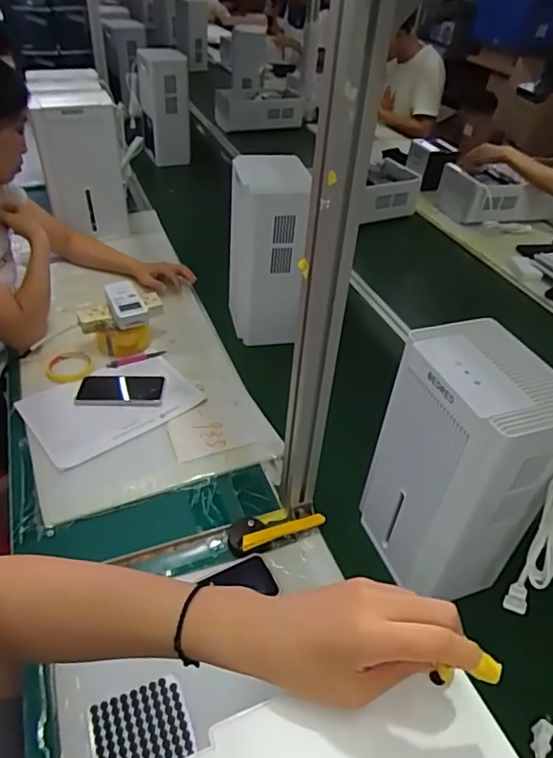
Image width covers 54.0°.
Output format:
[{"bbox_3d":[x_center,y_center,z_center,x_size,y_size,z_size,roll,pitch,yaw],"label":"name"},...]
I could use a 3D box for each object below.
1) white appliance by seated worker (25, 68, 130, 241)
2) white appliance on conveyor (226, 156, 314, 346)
[{"bbox_3d":[-0.580,-0.668,1.597,0.211,0.334,0.474,-12,42,-17],"label":"white appliance by seated worker"},{"bbox_3d":[-0.027,-0.270,1.164,0.151,0.346,0.208,-3,40,-7],"label":"white appliance on conveyor"}]

